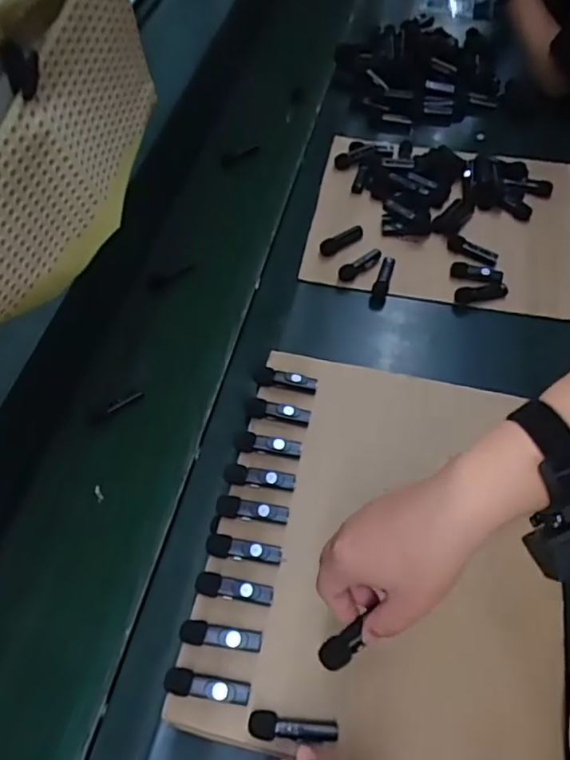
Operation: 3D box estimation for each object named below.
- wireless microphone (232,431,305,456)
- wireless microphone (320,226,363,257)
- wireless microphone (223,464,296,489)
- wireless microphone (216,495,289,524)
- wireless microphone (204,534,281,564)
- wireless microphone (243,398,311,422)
[{"bbox_3d":[-0.019,0.062,0.564,0.068,0.014,0.020,9,58,10],"label":"wireless microphone"},{"bbox_3d":[0.074,-0.181,0.773,0.064,0.013,0.021,-29,59,-15],"label":"wireless microphone"},{"bbox_3d":[-0.024,0.090,0.546,0.065,0.012,0.019,3,57,6],"label":"wireless microphone"},{"bbox_3d":[-0.030,0.116,0.529,0.064,0.011,0.017,5,57,8],"label":"wireless microphone"},{"bbox_3d":[-0.036,0.146,0.509,0.066,0.012,0.020,8,58,9],"label":"wireless microphone"},{"bbox_3d":[-0.008,0.030,0.582,0.065,0.012,0.018,7,57,8],"label":"wireless microphone"}]

